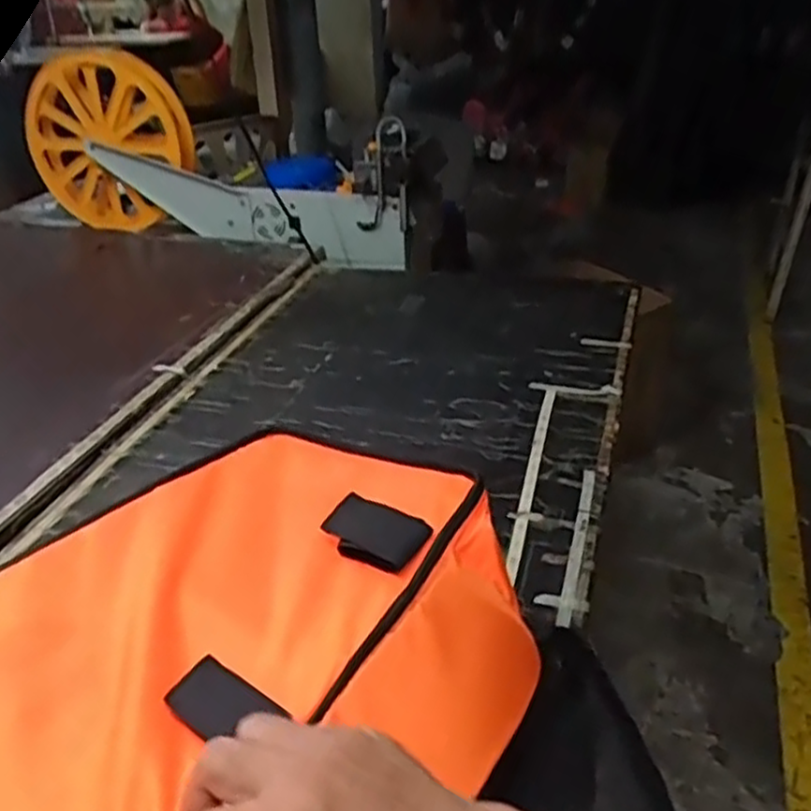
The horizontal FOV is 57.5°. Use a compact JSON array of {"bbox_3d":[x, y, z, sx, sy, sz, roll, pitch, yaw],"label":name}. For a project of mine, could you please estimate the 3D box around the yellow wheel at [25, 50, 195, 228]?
[{"bbox_3d":[-0.687,-0.598,1.692,0.423,0.386,0.081,-2,23,18],"label":"yellow wheel"}]

